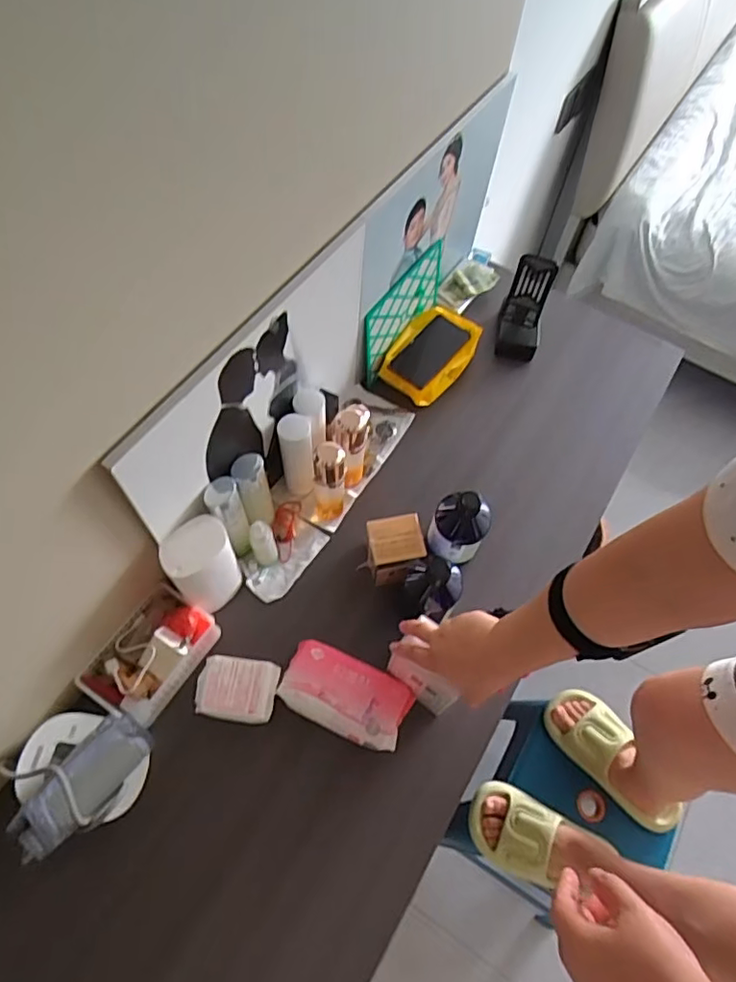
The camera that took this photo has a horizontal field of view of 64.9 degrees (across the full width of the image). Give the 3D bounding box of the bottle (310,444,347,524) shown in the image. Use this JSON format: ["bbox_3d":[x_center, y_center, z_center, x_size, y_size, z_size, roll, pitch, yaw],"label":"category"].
[{"bbox_3d":[-0.060,-0.010,0.853,0.047,0.166,0.049,6,62,0],"label":"bottle"}]

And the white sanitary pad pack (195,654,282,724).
[{"bbox_3d":[-0.171,0.263,0.766,0.099,0.045,0.076,8,62,1],"label":"white sanitary pad pack"}]

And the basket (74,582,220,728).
[{"bbox_3d":[-0.284,0.217,0.766,0.108,0.055,0.161,31,64,13],"label":"basket"}]

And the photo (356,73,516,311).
[{"bbox_3d":[0.108,-0.435,0.975,0.016,0.324,0.430,31,64,13],"label":"photo"}]

